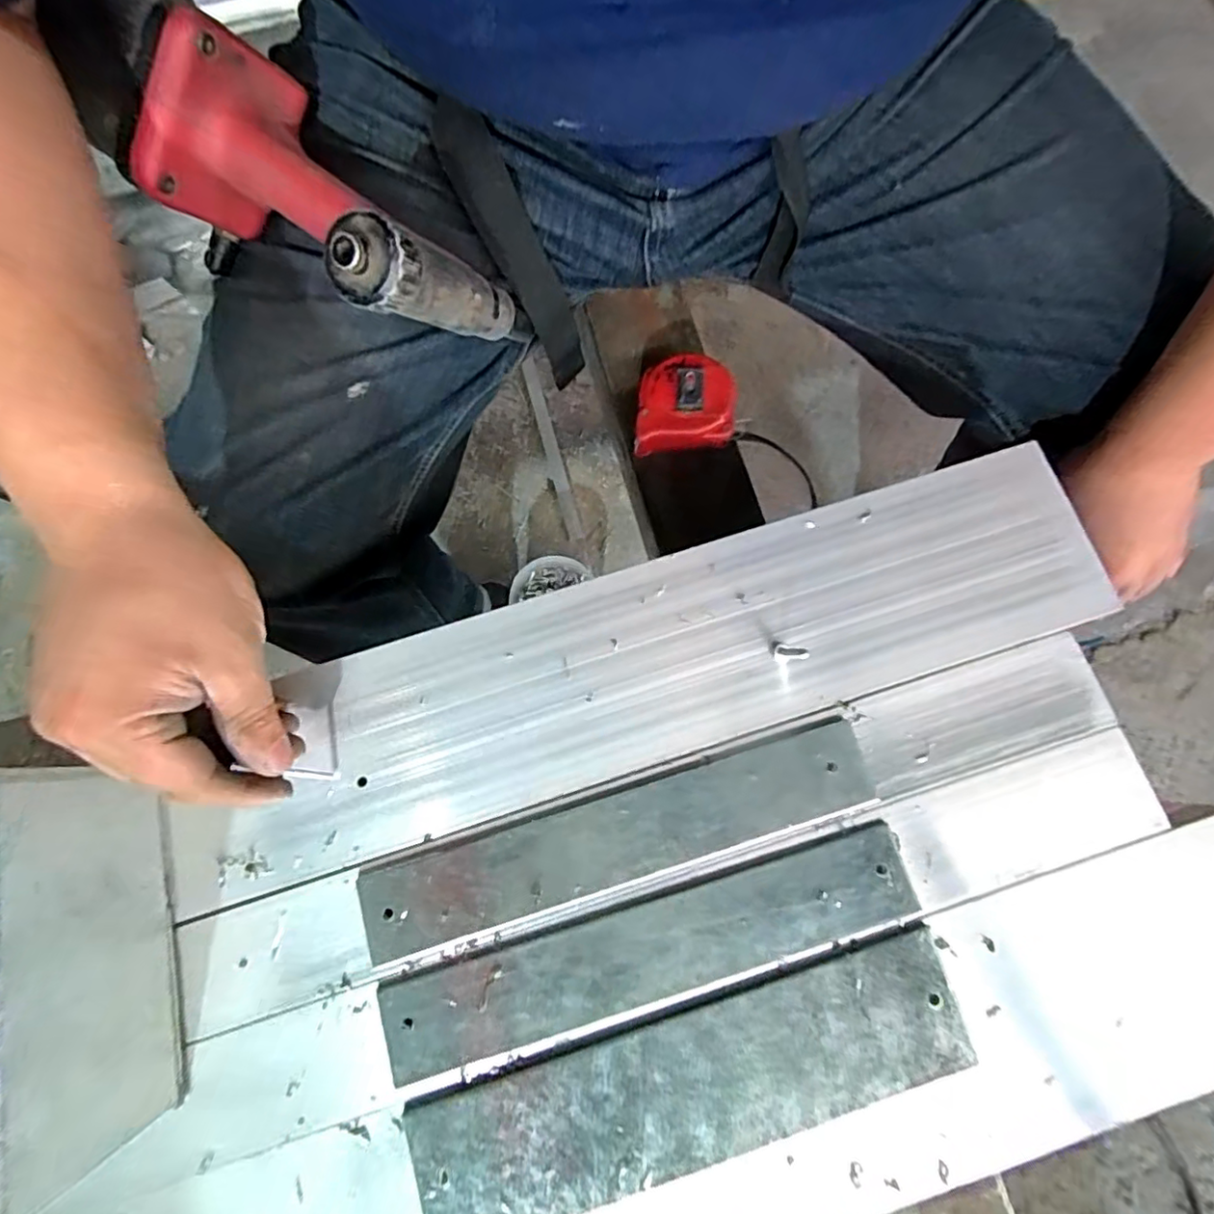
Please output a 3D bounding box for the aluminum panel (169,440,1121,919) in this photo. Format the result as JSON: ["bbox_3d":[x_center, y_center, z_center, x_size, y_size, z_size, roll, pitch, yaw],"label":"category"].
[{"bbox_3d":[0.014,0.028,0.307,0.472,0.010,0.103,-19,78,-3],"label":"aluminum panel"}]

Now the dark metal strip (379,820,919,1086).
[{"bbox_3d":[0.019,0.156,0.275,0.243,0.004,0.041,-16,78,-3],"label":"dark metal strip"}]

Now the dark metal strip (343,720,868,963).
[{"bbox_3d":[0.005,0.109,0.287,0.242,0.004,0.042,-17,78,-3],"label":"dark metal strip"}]

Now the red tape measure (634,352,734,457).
[{"bbox_3d":[0.052,-0.142,0.427,0.067,0.037,0.062,-6,77,1],"label":"red tape measure"}]

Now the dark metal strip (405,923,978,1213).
[{"bbox_3d":[0.038,0.212,0.262,0.242,0.004,0.058,-18,78,-3],"label":"dark metal strip"}]

